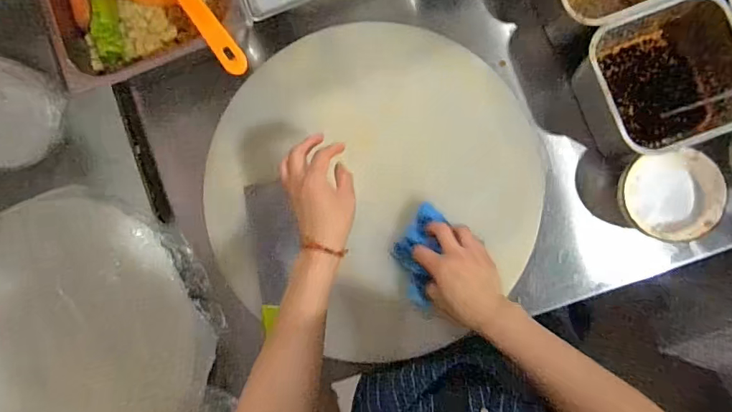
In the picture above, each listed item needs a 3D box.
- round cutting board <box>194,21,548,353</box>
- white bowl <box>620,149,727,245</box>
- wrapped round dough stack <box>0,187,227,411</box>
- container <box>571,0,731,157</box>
[{"bbox_3d":[0.008,-0.027,0.655,0.441,0.024,0.432,0,87,7],"label":"round cutting board"},{"bbox_3d":[0.378,-0.016,0.571,0.095,0.050,0.107,-20,85,5],"label":"white bowl"},{"bbox_3d":[-0.407,0.170,0.618,0.400,0.060,0.366,-1,74,4],"label":"wrapped round dough stack"},{"bbox_3d":[0.349,-0.146,0.562,0.160,0.109,0.158,-22,85,5],"label":"container"}]

